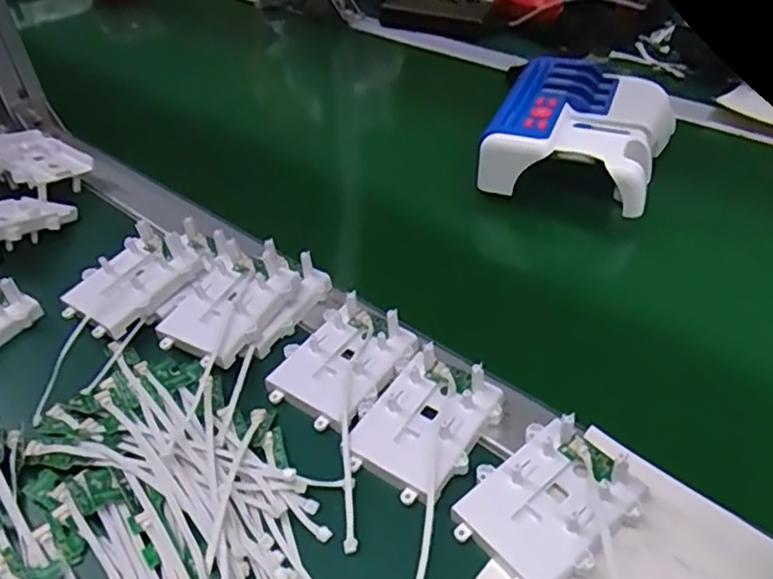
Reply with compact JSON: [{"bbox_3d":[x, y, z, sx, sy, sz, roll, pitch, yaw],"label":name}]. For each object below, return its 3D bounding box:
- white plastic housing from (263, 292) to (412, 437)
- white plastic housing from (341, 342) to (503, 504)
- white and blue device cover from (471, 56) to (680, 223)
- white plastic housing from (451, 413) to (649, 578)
[{"bbox_3d":[-0.028,0.041,0.396,0.067,0.018,0.080,25,50,25],"label":"white plastic housing"},{"bbox_3d":[0.019,0.071,0.361,0.066,0.022,0.077,26,51,27],"label":"white plastic housing"},{"bbox_3d":[0.169,-0.139,0.561,0.136,0.052,0.168,16,46,18],"label":"white and blue device cover"},{"bbox_3d":[0.079,0.106,0.324,0.080,0.020,0.064,-30,50,-26],"label":"white plastic housing"}]

